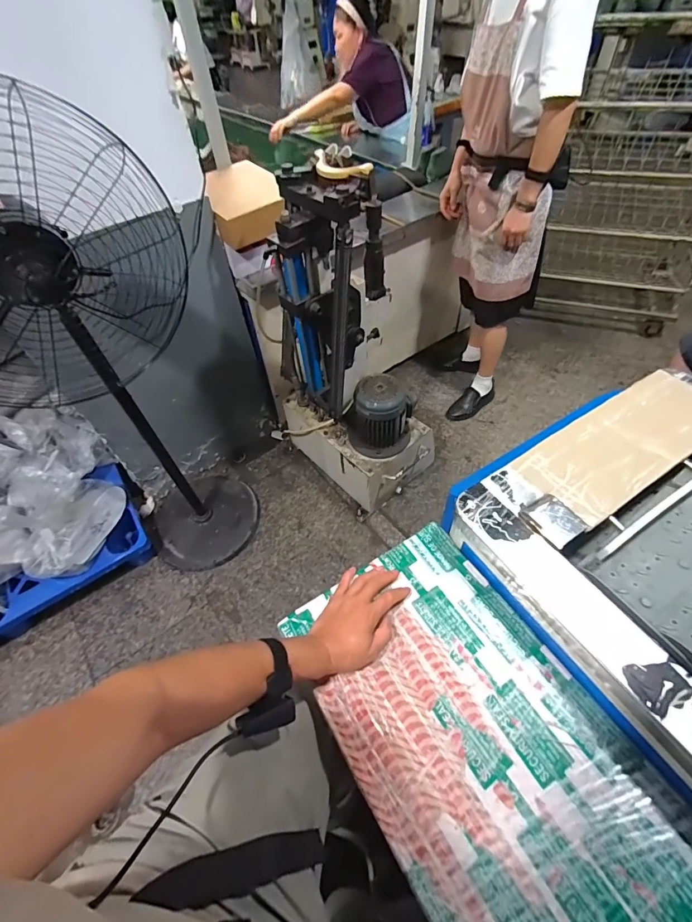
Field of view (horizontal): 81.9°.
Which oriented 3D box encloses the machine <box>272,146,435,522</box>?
[{"bbox_3d":[0.006,-0.338,1.302,0.356,1.006,0.573,-37,59,-22],"label":"machine"}]

